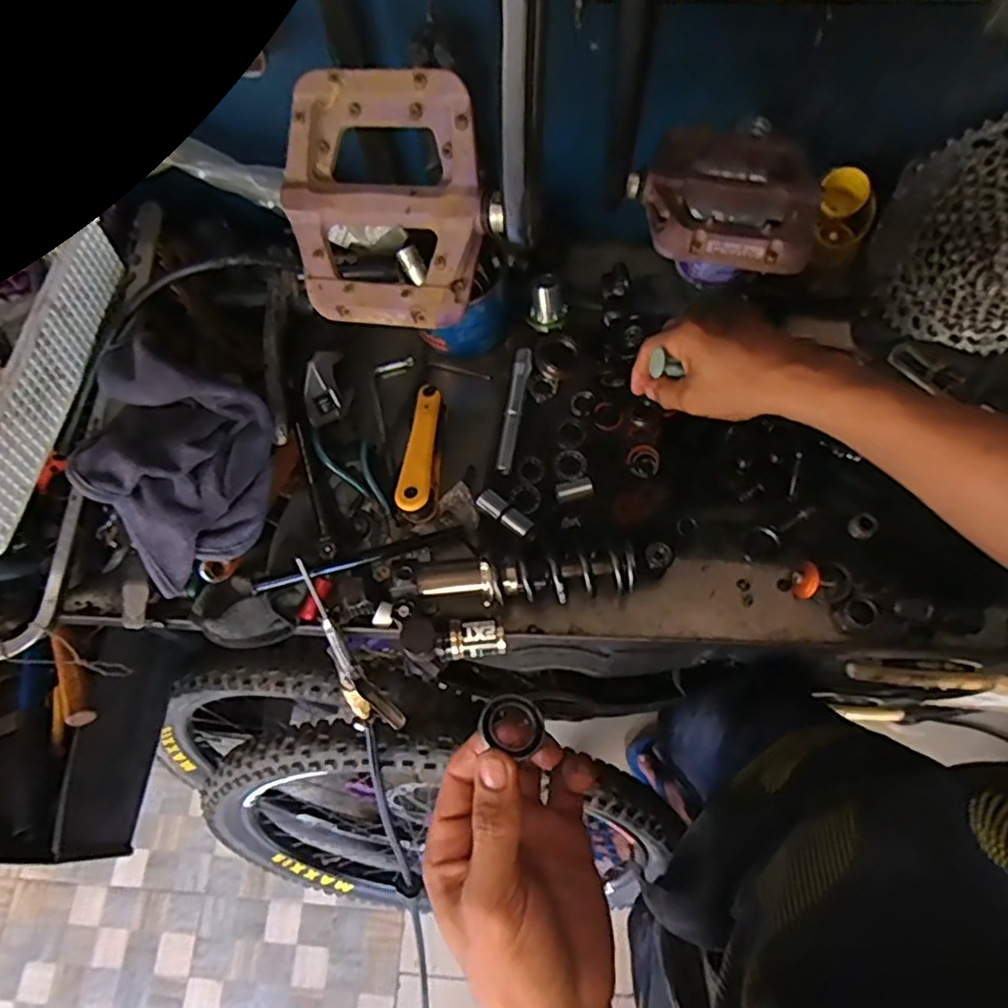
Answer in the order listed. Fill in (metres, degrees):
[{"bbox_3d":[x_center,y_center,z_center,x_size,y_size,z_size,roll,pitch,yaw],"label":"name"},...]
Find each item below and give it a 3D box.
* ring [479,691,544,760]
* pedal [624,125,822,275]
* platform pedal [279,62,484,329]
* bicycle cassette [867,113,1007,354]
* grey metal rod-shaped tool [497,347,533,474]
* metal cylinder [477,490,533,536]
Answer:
[{"bbox_3d":[0.005,0.105,0.312,0.030,0.007,0.027,38,59,20],"label":"ring"},{"bbox_3d":[0.129,-0.181,0.374,0.103,0.029,0.112,16,70,11],"label":"pedal"},{"bbox_3d":[-0.057,-0.142,0.304,0.093,0.014,0.108,6,108,12],"label":"platform pedal"},{"bbox_3d":[0.430,-0.223,0.548,0.195,0.193,0.055,17,37,9],"label":"bicycle cassette"},{"bbox_3d":[0.010,-0.092,0.622,0.017,0.016,0.129,9,69,9],"label":"grey metal rod-shaped tool"},{"bbox_3d":[0.001,0.009,0.579,0.058,0.022,0.019,39,76,18],"label":"metal cylinder"}]

